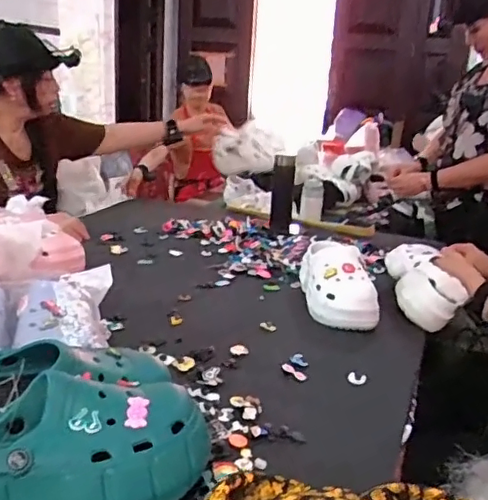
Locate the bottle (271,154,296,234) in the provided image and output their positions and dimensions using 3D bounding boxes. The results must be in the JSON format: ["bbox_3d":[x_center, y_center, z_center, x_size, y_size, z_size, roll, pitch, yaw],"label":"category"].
[{"bbox_3d":[0.122,-0.185,1.732,0.066,0.212,0.064,2,17,-5],"label":"bottle"}]

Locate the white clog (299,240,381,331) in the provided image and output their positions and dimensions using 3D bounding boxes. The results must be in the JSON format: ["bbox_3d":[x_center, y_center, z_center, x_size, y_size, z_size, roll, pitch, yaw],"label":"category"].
[{"bbox_3d":[0.178,0.053,1.085,0.112,0.109,0.224,2,17,-5],"label":"white clog"}]

